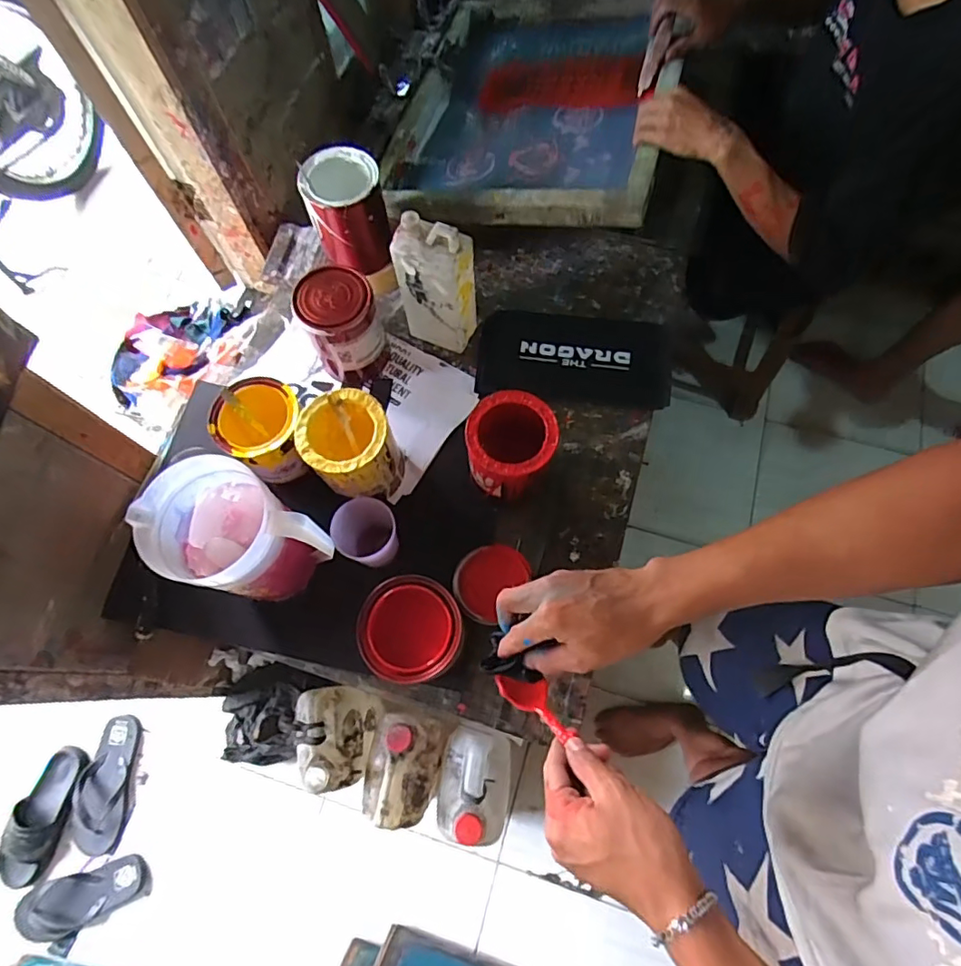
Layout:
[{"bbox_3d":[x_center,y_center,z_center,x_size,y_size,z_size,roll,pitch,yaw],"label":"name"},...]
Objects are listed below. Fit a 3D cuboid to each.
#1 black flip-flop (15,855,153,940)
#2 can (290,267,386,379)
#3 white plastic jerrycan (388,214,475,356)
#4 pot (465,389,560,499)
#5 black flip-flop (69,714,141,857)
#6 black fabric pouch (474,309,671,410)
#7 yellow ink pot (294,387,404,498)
[{"bbox_3d":[-0.833,0.873,1.154,0.260,0.046,0.106,-15,70,-3],"label":"black flip-flop"},{"bbox_3d":[-0.198,-0.224,0.800,0.102,0.146,0.102,-1,70,3],"label":"can"},{"bbox_3d":[-0.060,-0.279,0.772,0.094,0.220,0.060,22,73,10],"label":"white plastic jerrycan"},{"bbox_3d":[0.041,-0.037,0.725,0.106,0.149,0.107,-1,70,3],"label":"pot"},{"bbox_3d":[-0.844,0.673,1.226,0.107,0.041,0.268,-5,70,1],"label":"black flip-flop"},{"bbox_3d":[0.146,-0.198,0.845,0.290,0.018,0.152,5,70,5],"label":"black fabric pouch"},{"bbox_3d":[-0.164,-0.038,0.728,0.106,0.150,0.107,-1,70,3],"label":"yellow ink pot"}]

